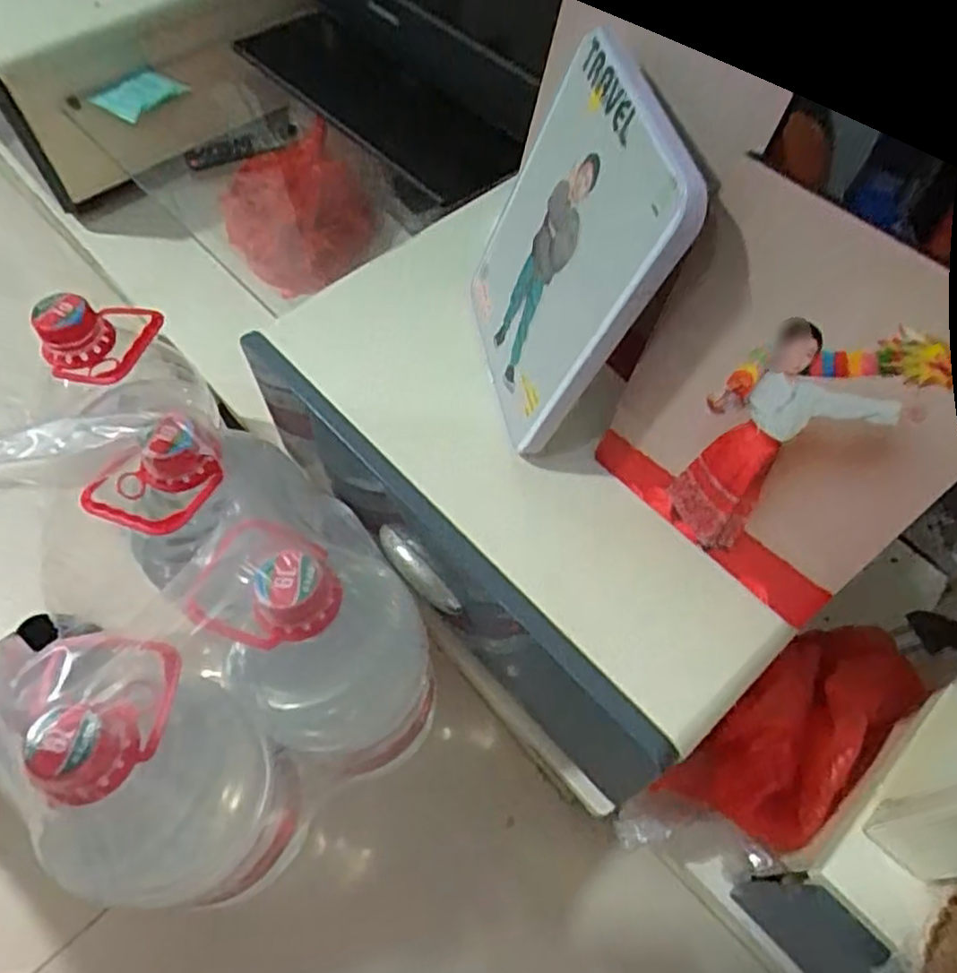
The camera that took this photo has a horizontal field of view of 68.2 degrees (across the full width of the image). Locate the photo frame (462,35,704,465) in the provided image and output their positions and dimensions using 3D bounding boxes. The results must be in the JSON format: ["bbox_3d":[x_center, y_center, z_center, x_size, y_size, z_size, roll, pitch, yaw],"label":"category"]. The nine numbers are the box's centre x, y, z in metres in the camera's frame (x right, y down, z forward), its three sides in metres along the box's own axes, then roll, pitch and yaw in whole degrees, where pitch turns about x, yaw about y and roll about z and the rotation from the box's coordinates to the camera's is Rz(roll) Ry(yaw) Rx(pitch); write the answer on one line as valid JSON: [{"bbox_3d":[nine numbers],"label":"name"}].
[{"bbox_3d":[0.057,-0.171,0.511,0.024,0.240,0.195,5,54,-23],"label":"photo frame"}]

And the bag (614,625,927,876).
[{"bbox_3d":[0.248,0.245,0.620,0.272,0.105,0.124,-47,67,11],"label":"bag"}]

